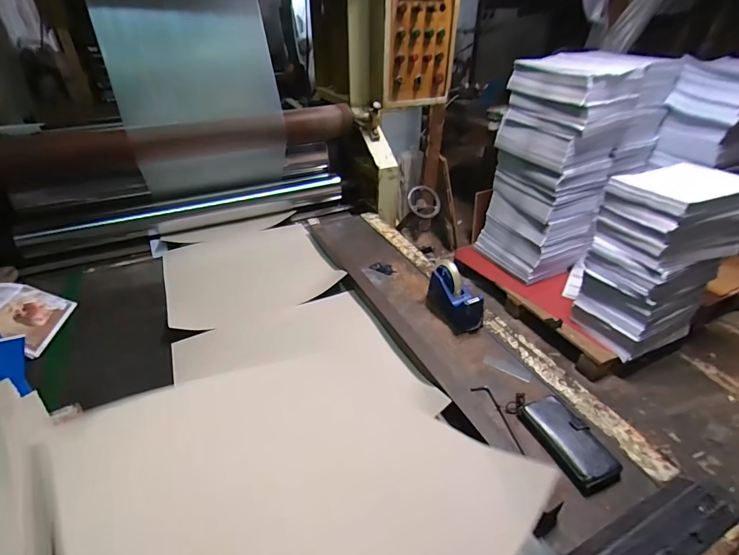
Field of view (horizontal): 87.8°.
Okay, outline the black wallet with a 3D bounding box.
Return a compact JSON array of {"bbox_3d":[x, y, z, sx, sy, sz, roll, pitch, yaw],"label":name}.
[{"bbox_3d":[0.336,0.270,0.644,0.090,0.023,0.158,-13,36,-18],"label":"black wallet"}]

